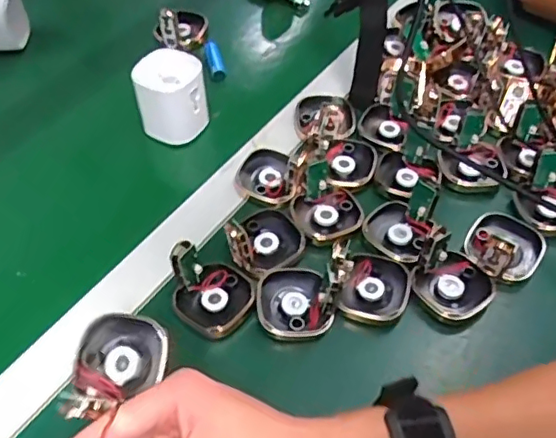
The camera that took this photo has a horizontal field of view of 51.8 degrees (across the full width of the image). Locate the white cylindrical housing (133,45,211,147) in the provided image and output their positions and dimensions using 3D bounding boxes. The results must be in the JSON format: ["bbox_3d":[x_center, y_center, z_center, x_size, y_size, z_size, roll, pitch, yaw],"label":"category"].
[{"bbox_3d":[-0.096,-0.110,0.513,0.057,0.062,0.057,0,51,0],"label":"white cylindrical housing"}]

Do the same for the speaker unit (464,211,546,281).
[{"bbox_3d":[0.173,0.013,0.426,0.051,0.040,0.060,29,57,22],"label":"speaker unit"}]

